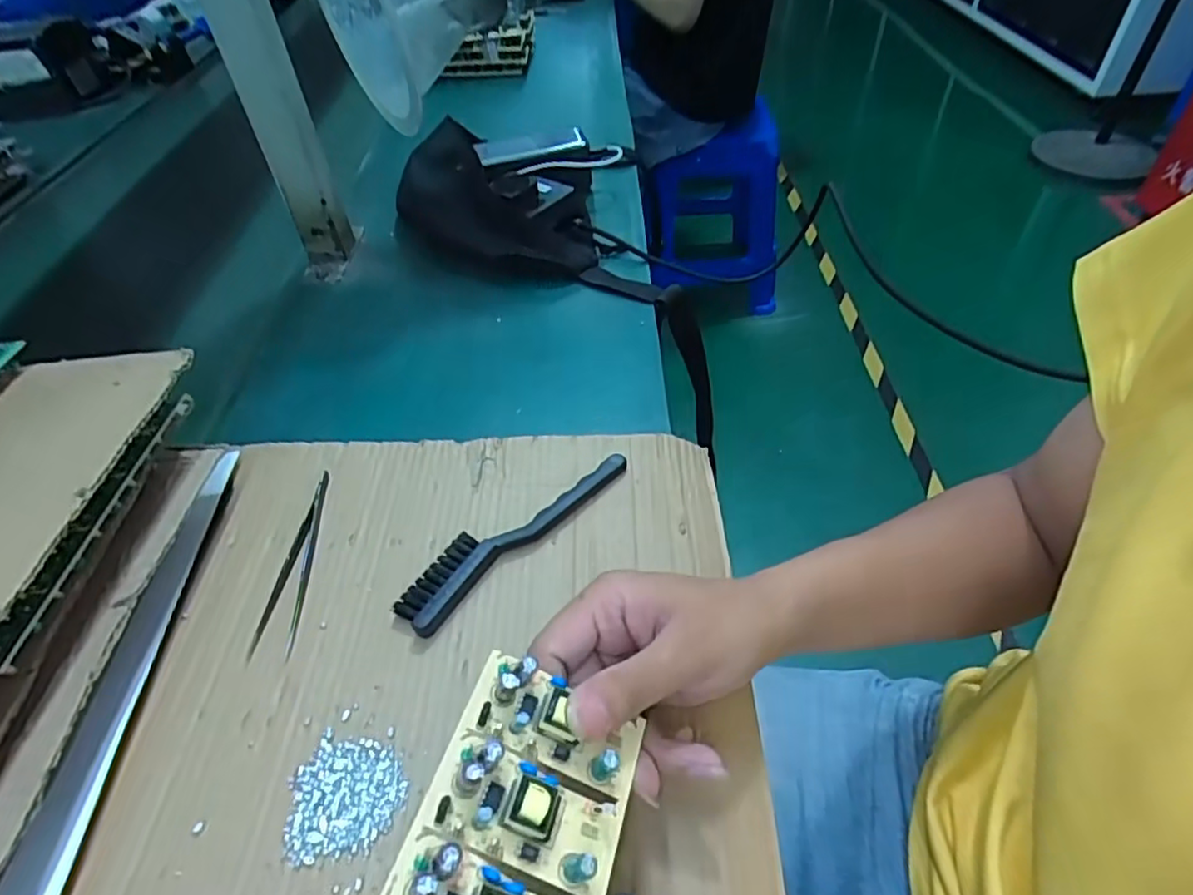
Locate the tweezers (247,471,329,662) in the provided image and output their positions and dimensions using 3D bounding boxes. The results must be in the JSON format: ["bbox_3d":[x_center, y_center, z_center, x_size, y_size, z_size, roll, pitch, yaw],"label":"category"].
[{"bbox_3d":[-0.179,0.066,0.394,0.023,0.006,0.124,0,47,3],"label":"tweezers"}]

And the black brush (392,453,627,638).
[{"bbox_3d":[-0.050,0.051,0.405,0.034,0.014,0.168,34,57,30],"label":"black brush"}]

